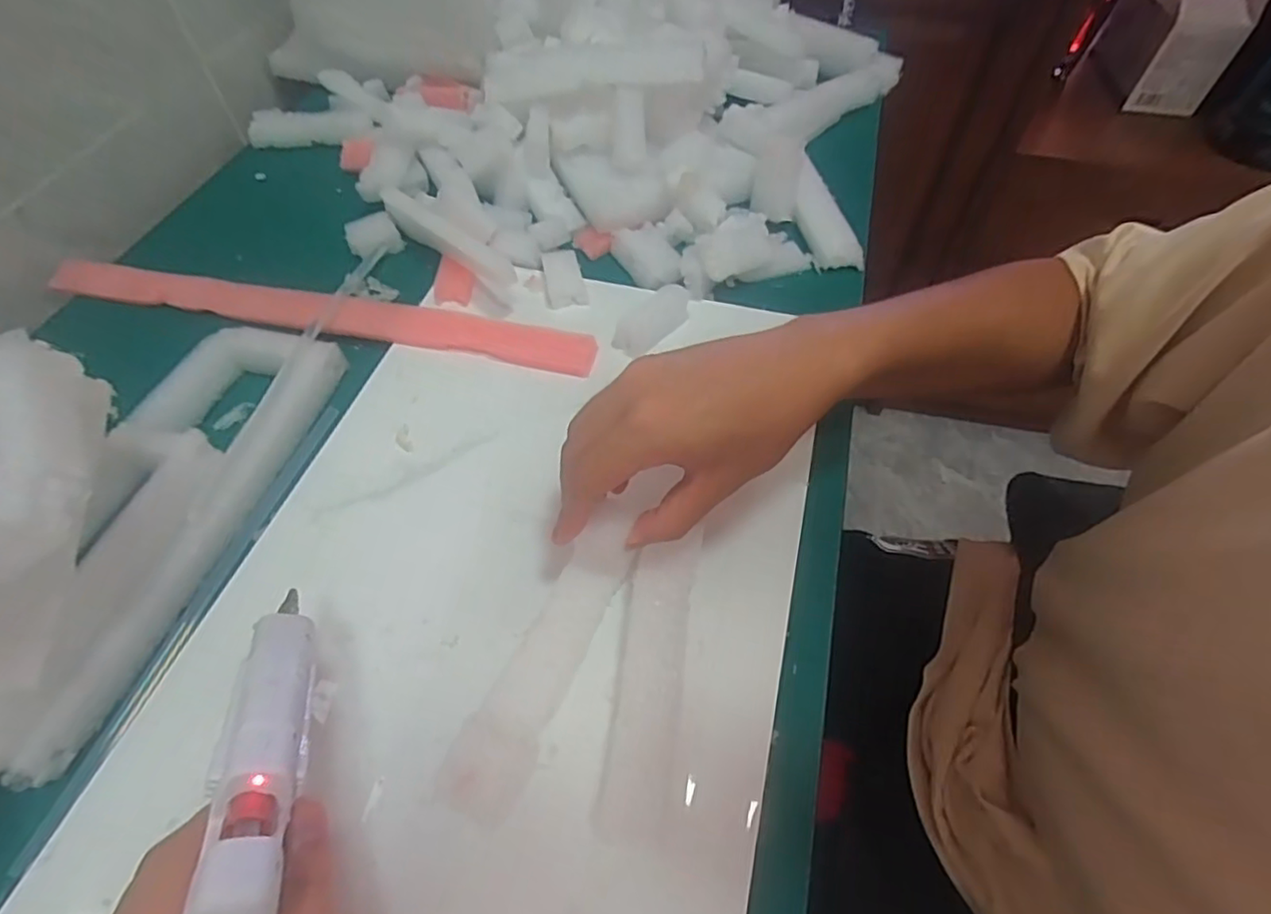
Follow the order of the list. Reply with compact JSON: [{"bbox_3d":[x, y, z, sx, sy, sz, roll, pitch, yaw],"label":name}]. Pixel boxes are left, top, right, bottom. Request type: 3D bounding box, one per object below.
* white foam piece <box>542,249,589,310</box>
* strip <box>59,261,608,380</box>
[{"bbox_3d":[-0.054,-0.136,0.474,0.029,0.011,0.054,-11,56,-7],"label":"white foam piece"},{"bbox_3d":[-0.240,-0.110,0.461,0.429,0.011,0.033,11,56,7],"label":"strip"}]

